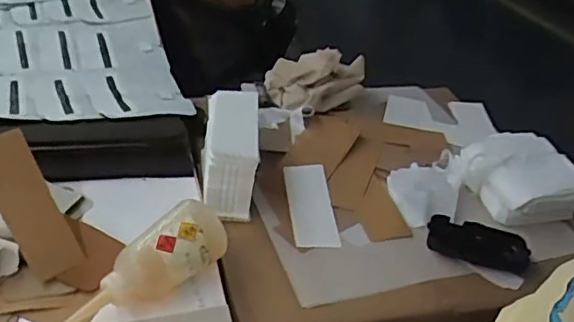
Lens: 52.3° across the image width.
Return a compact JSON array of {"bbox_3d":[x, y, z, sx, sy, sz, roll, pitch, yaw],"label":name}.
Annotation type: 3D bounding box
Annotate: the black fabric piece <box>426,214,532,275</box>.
[{"bbox_3d":[0.217,0.093,0.665,0.116,0.035,0.045,10,35,4],"label":"black fabric piece"}]

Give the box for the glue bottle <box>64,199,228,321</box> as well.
[{"bbox_3d":[-0.129,0.100,0.539,0.170,0.062,0.054,-35,52,-28],"label":"glue bottle"}]

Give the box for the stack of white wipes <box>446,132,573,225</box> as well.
[{"bbox_3d":[0.293,0.022,0.752,0.148,0.051,0.132,-2,36,-14],"label":"stack of white wipes"}]

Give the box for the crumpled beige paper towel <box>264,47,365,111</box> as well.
[{"bbox_3d":[0.050,-0.128,0.906,0.151,0.067,0.088,-19,43,-33],"label":"crumpled beige paper towel"}]

